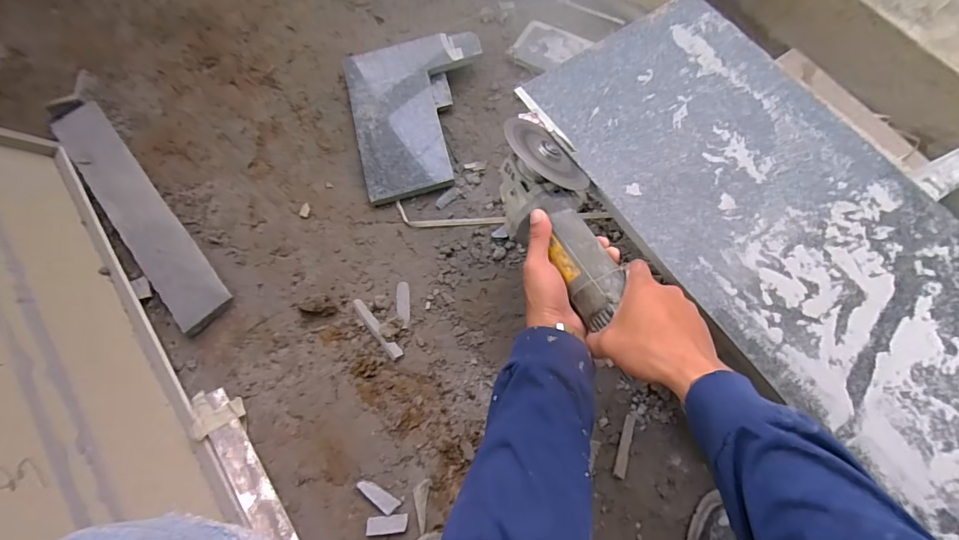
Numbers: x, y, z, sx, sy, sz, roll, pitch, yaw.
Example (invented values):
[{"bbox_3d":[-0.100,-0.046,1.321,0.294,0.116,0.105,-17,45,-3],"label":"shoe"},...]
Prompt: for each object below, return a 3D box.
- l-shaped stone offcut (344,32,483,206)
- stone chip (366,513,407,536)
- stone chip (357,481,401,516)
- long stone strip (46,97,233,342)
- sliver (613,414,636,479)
[{"bbox_3d":[-0.098,-0.268,0.755,0.226,0.035,0.291,-13,73,-3],"label":"l-shaped stone offcut"},{"bbox_3d":[-0.117,0.322,0.559,0.050,0.006,0.021,-2,58,-8],"label":"stone chip"},{"bbox_3d":[-0.132,0.294,0.574,0.059,0.010,0.020,27,72,12],"label":"stone chip"},{"bbox_3d":[-0.546,-0.096,0.709,0.084,0.031,0.471,-39,74,-12],"label":"long stone strip"},{"bbox_3d":[0.192,0.233,0.585,0.014,0.007,0.080,17,70,9],"label":"sliver"}]

